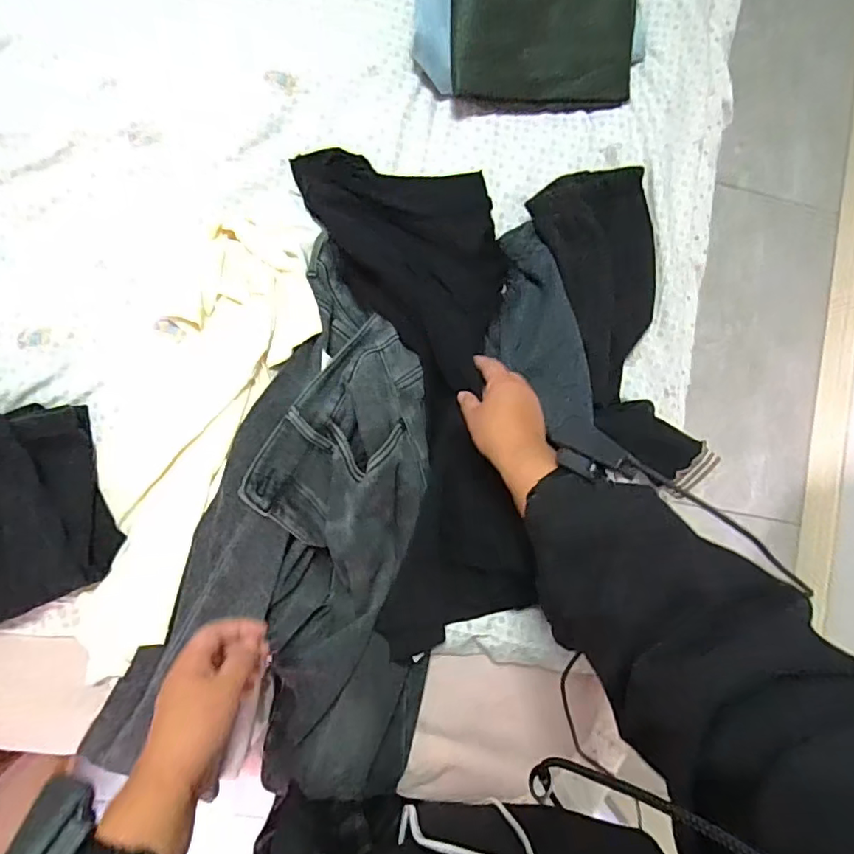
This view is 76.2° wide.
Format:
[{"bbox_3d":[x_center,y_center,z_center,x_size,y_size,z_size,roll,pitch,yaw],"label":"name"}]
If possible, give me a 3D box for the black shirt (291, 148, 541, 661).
[{"bbox_3d":[0.006,-0.047,0.621,0.208,0.075,0.576,-8,86,-8],"label":"black shirt"}]

